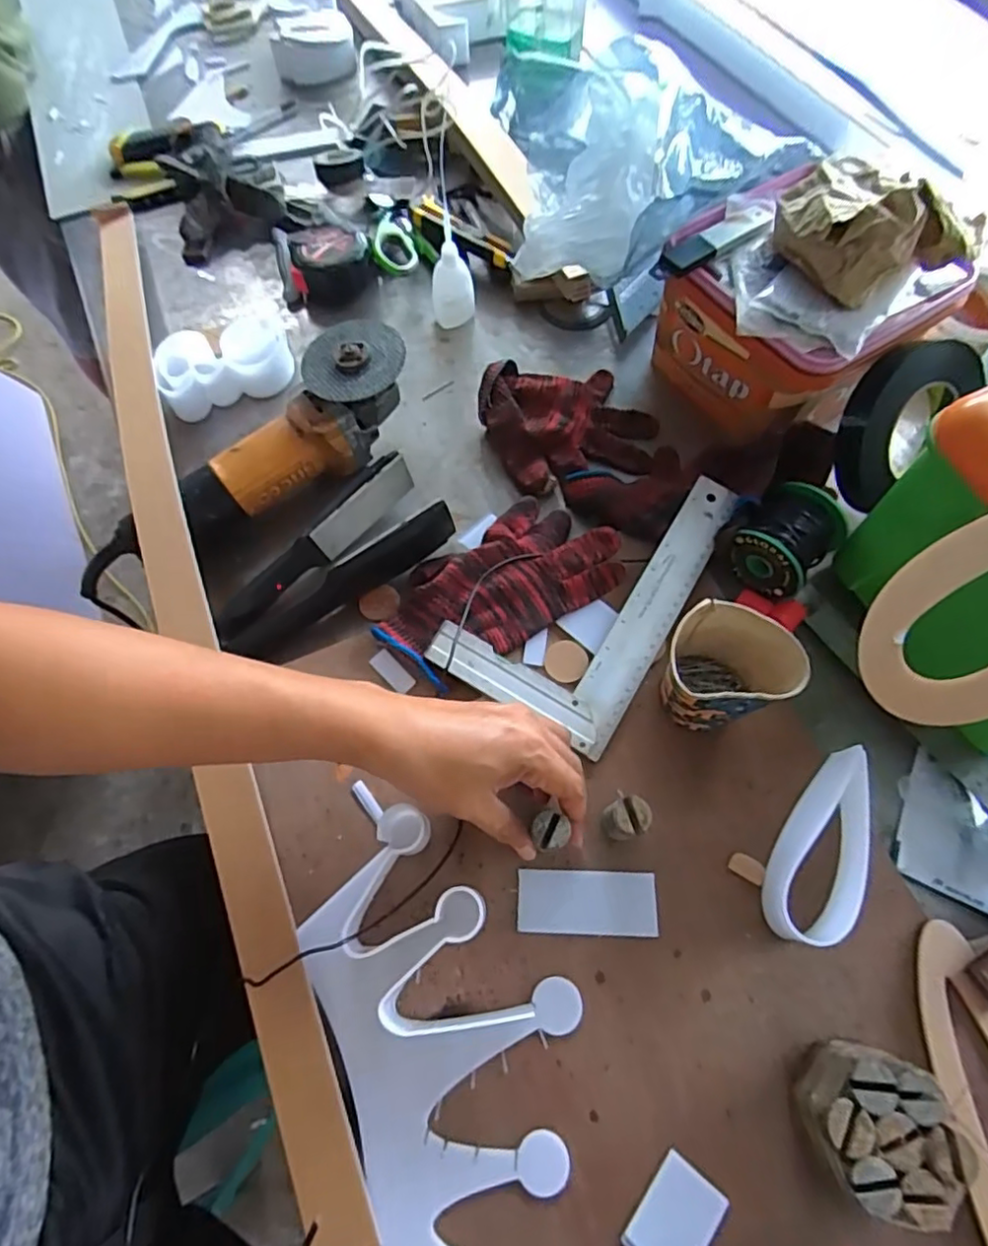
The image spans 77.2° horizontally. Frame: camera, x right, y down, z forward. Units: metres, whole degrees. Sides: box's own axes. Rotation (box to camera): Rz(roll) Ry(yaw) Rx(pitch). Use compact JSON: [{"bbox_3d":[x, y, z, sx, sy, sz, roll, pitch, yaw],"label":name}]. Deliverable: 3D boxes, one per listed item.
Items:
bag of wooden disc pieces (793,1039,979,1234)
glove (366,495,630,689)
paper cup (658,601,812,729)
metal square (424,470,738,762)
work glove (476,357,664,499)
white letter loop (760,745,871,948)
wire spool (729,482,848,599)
[{"bbox_3d":[0.214,0.284,0.351,0.074,0.051,0.074,38,75,17],"label":"bag of wooden disc pieces"},{"bbox_3d":[0.003,-0.031,0.505,0.195,0.033,0.105,-31,70,-12],"label":"glove"},{"bbox_3d":[0.157,0.037,0.433,0.083,0.098,0.066,7,67,4],"label":"paper cup"},{"bbox_3d":[0.080,-0.034,0.504,0.149,0.024,0.255,30,70,13],"label":"metal square"},{"bbox_3d":[0.071,-0.192,0.582,0.160,0.034,0.138,-13,67,-5],"label":"work glove"},{"bbox_3d":[0.215,0.145,0.415,0.046,0.051,0.130,22,69,10],"label":"white letter loop"},{"bbox_3d":[0.238,-0.069,0.501,0.081,0.051,0.066,-41,72,-16],"label":"wire spool"}]

